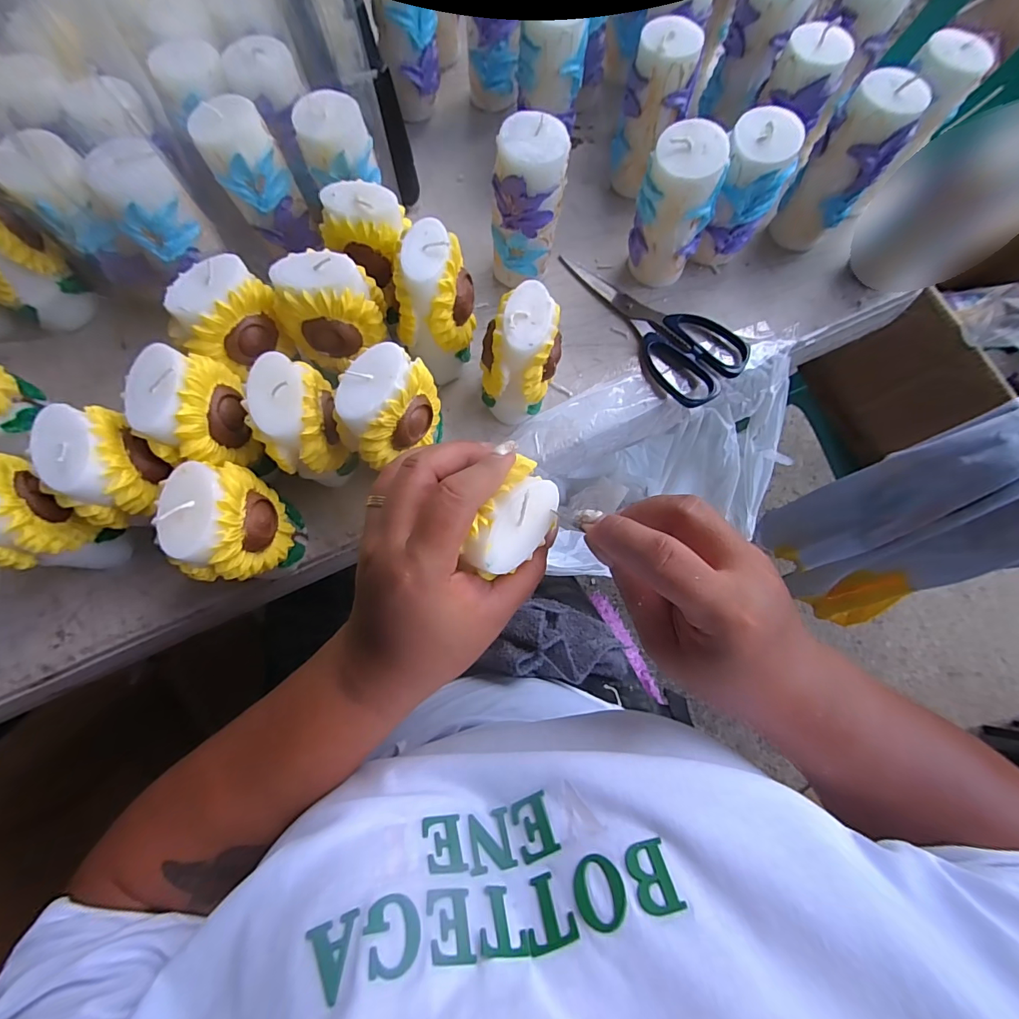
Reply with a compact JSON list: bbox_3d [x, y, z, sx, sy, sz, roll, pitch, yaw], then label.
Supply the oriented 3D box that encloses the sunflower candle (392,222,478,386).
[{"bbox_3d":[-0.052,-0.143,0.322,0.057,0.099,0.064,-2,75,-1],"label":"sunflower candle"}]

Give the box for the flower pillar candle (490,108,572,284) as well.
[{"bbox_3d":[0.013,-0.227,0.341,0.051,0.112,0.044,4,75,1],"label":"flower pillar candle"}]

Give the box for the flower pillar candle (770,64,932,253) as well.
[{"bbox_3d":[0.263,-0.267,0.354,0.053,0.119,0.041,43,79,10],"label":"flower pillar candle"}]

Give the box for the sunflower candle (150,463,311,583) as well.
[{"bbox_3d":[-0.170,0.013,0.279,0.047,0.098,0.067,-4,75,-2],"label":"sunflower candle"}]

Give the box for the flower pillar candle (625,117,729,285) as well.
[{"bbox_3d":[0.121,-0.220,0.338,0.053,0.113,0.043,38,78,9],"label":"flower pillar candle"}]

